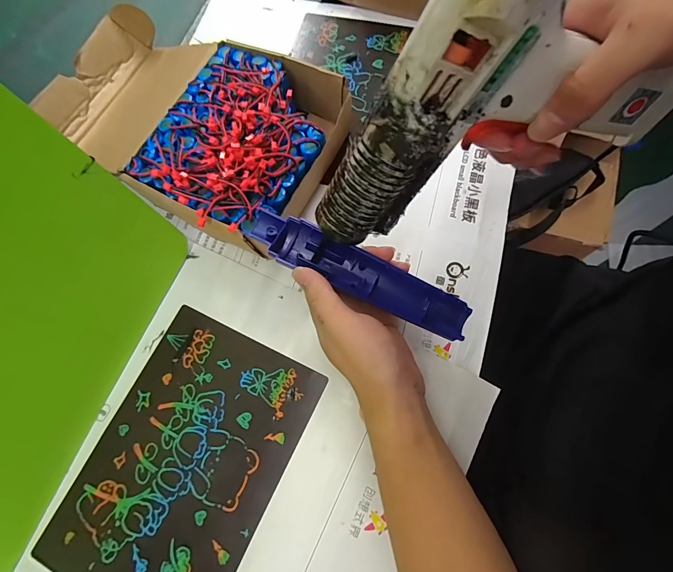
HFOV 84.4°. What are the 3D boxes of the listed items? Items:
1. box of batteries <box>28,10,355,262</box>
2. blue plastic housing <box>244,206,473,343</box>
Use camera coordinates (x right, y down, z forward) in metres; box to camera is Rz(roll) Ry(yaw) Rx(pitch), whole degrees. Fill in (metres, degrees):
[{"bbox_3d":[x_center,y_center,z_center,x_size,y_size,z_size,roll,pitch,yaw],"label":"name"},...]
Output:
[{"bbox_3d":[-0.144,-0.160,0.347,0.307,0.070,0.174,29,76,10],"label":"box of batteries"},{"bbox_3d":[0.016,-0.008,0.274,0.167,0.020,0.036,26,76,4],"label":"blue plastic housing"}]

